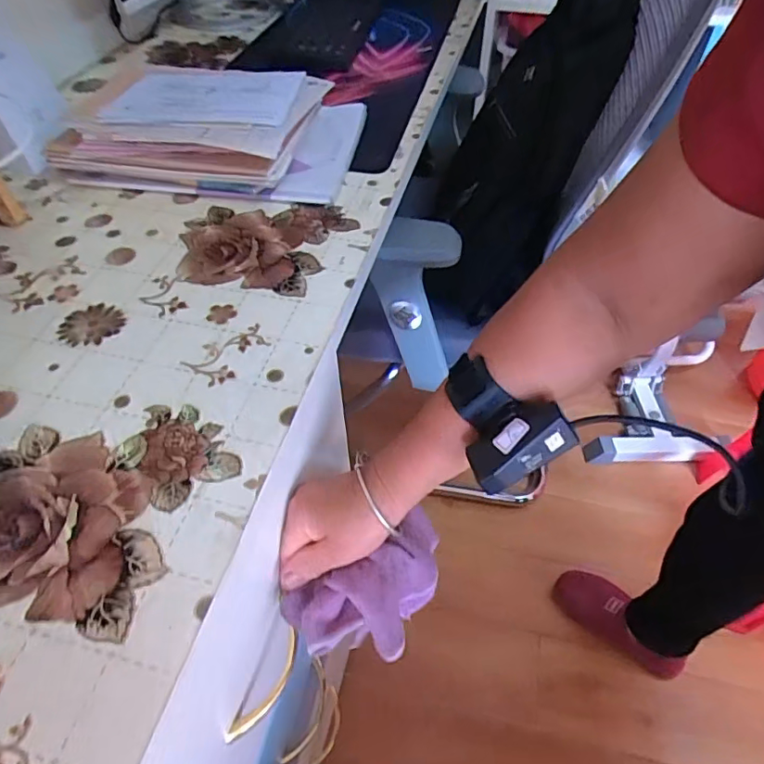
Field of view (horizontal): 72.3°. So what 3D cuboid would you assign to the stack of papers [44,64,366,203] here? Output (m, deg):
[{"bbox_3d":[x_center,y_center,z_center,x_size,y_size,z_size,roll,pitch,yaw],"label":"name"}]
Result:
[{"bbox_3d":[-0.188,-0.299,0.601,0.293,0.072,0.202,7,51,5],"label":"stack of papers"}]

